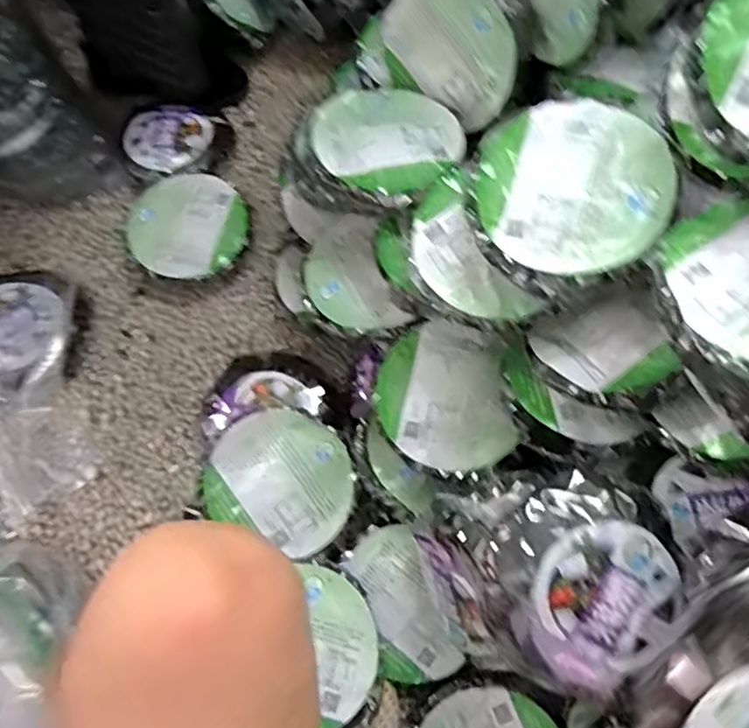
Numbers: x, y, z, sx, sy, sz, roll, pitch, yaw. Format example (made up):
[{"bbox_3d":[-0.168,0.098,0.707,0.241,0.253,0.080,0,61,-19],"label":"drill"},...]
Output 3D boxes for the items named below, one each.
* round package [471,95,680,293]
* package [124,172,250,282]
[{"bbox_3d":[0.161,-0.141,0.554,0.154,0.039,0.162,-1,68,2],"label":"round package"},{"bbox_3d":[-0.253,-0.183,0.917,0.158,0.056,0.168,-1,68,2],"label":"package"}]

